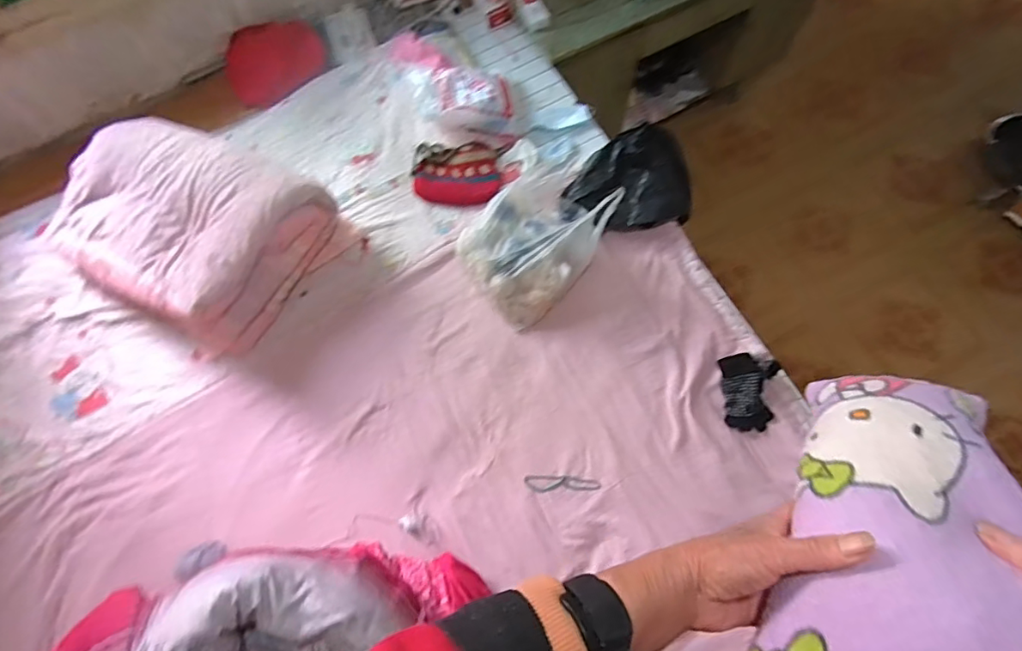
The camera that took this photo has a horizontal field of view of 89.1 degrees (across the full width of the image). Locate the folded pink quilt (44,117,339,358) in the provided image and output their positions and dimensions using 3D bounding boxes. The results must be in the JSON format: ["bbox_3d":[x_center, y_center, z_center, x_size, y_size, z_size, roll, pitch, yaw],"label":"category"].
[{"bbox_3d":[-0.807,-0.265,1.275,0.628,0.188,0.459,31,74,14],"label":"folded pink quilt"}]

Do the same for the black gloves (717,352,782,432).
[{"bbox_3d":[0.535,0.146,1.156,0.123,0.059,0.164,2,69,4],"label":"black gloves"}]

